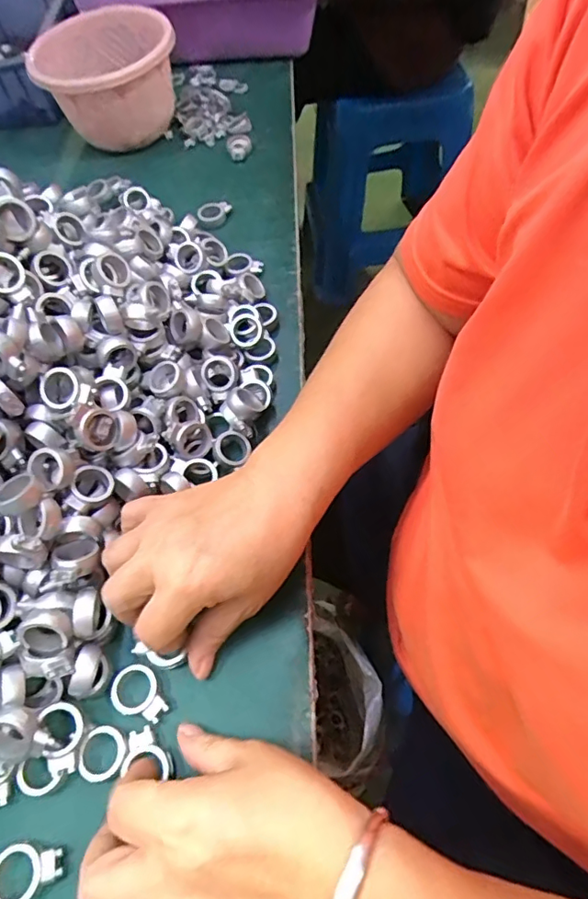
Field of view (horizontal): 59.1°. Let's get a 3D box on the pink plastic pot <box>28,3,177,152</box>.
[{"bbox_3d":[-0.179,-0.356,0.518,0.130,0.092,0.123,-2,60,3],"label":"pink plastic pot"}]

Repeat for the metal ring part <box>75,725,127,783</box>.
[{"bbox_3d":[-0.102,0.161,0.275,0.024,0.007,0.025,-2,60,3],"label":"metal ring part"}]

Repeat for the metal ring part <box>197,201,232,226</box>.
[{"bbox_3d":[-0.073,-0.223,0.487,0.036,0.013,0.018,-30,63,-13],"label":"metal ring part"}]

